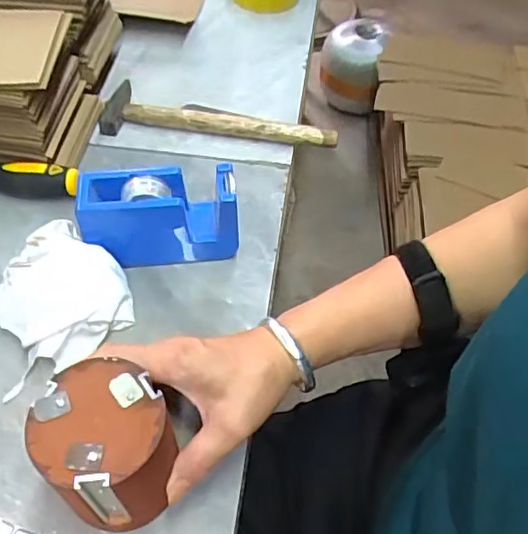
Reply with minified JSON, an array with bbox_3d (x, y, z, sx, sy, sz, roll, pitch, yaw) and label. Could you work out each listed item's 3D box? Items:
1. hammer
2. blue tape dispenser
[{"bbox_3d":[-0.047,-0.162,0.623,0.241,0.026,0.068,3,54,0],"label":"hammer"},{"bbox_3d":[-0.088,-0.042,0.504,0.127,0.081,0.042,-6,55,-7],"label":"blue tape dispenser"}]

